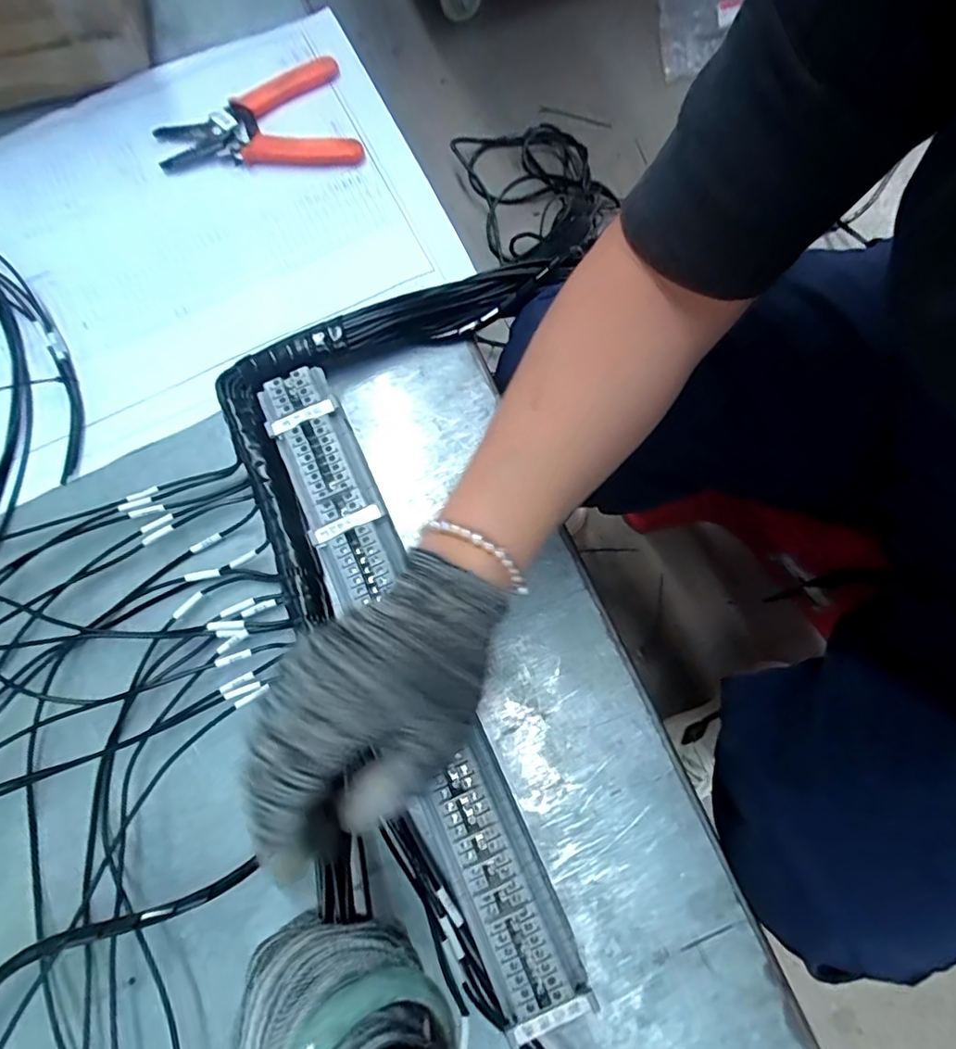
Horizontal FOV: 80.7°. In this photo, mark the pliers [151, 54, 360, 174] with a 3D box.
[{"bbox_3d":[-0.171,-0.324,0.449,0.154,0.022,0.098,-3,78,0],"label":"pliers"}]

